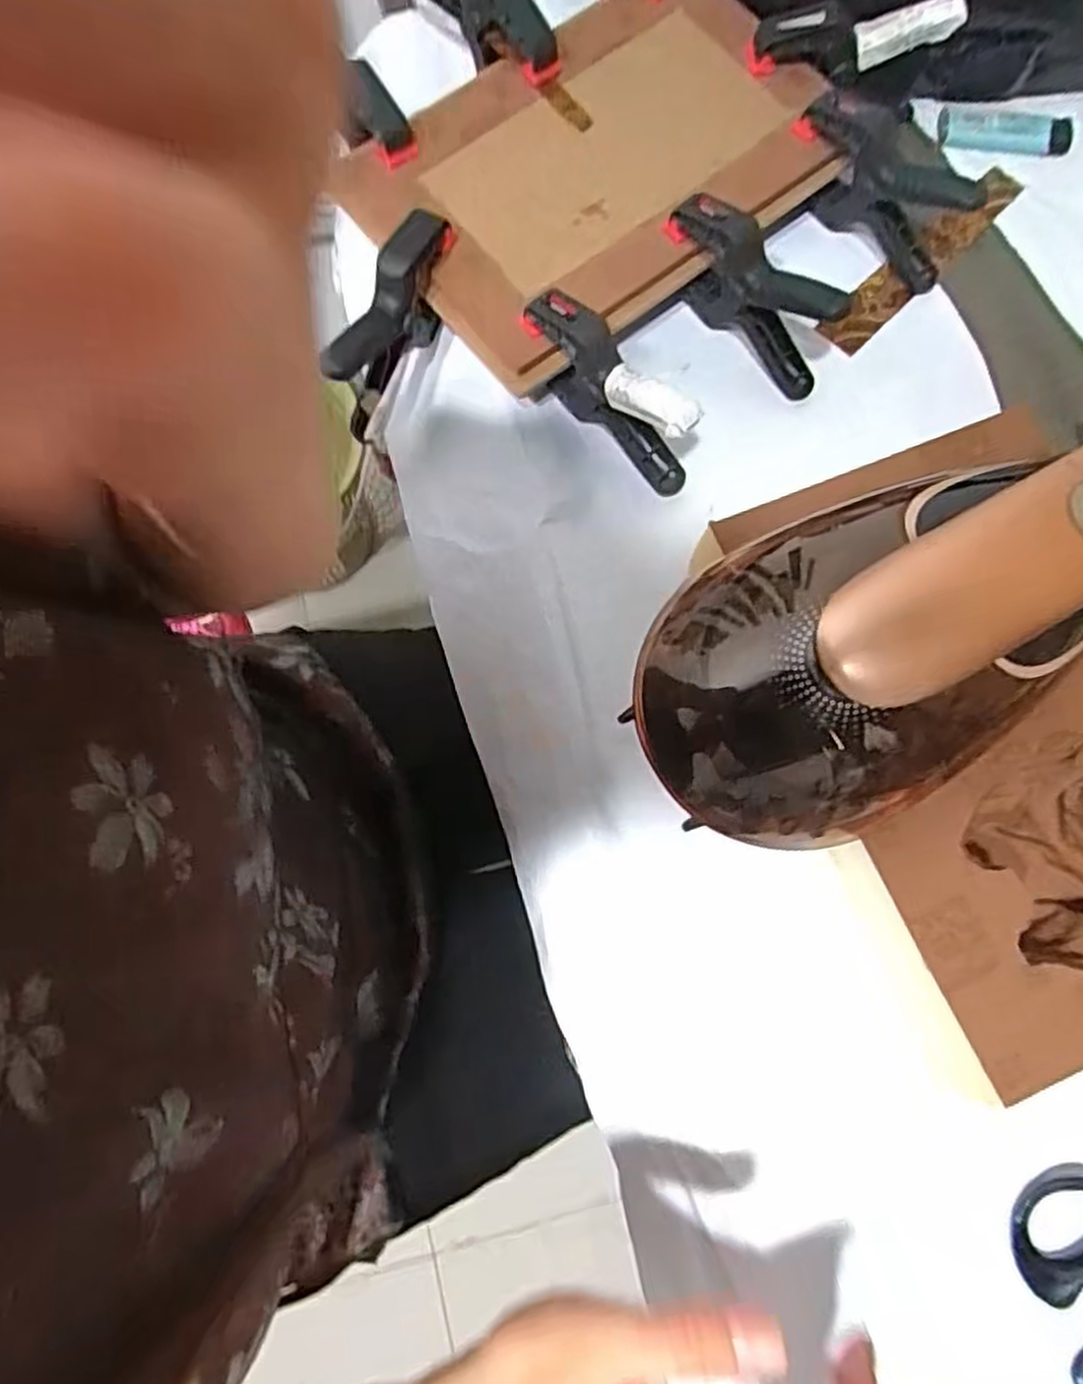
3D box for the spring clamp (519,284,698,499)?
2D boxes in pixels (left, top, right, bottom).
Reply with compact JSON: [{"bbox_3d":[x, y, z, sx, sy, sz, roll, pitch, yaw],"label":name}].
[{"bbox_3d":[0.033,-0.149,0.381,0.022,0.073,0.106,-42,81,-10],"label":"spring clamp"}]

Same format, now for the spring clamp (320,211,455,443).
[{"bbox_3d":[-0.075,-0.192,0.401,0.021,0.060,0.102,26,77,4],"label":"spring clamp"}]

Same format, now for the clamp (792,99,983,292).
[{"bbox_3d":[0.187,-0.279,0.418,0.104,0.059,0.039,43,79,8],"label":"clamp"}]

